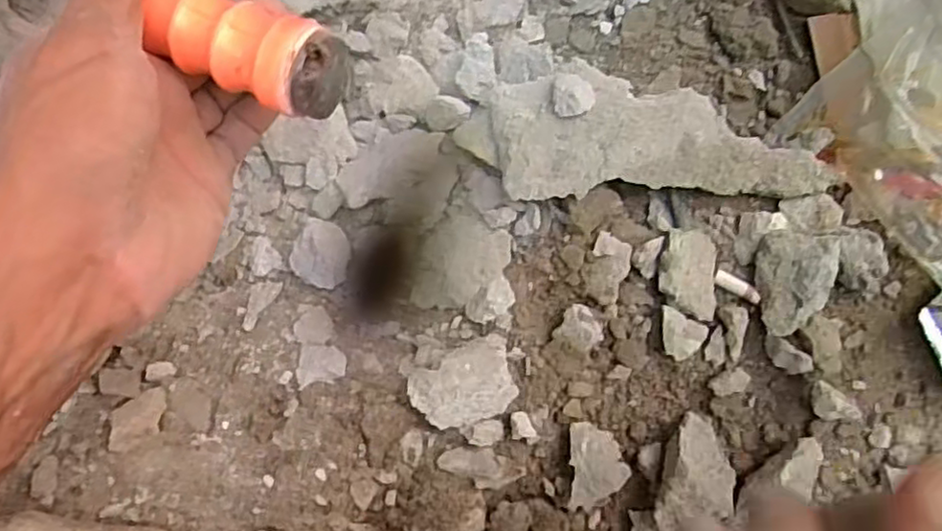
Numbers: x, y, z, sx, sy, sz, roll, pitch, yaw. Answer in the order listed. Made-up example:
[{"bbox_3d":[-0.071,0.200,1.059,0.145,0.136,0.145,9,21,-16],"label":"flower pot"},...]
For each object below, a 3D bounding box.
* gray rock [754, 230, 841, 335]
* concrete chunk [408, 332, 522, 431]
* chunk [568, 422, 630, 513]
[{"bbox_3d":[0.168,0.008,0.356,0.036,0.021,0.051,-5,75,6],"label":"gray rock"},{"bbox_3d":[-0.004,0.061,0.351,0.052,0.016,0.038,-21,74,2],"label":"concrete chunk"},{"bbox_3d":[0.064,0.101,0.345,0.028,0.018,0.042,1,76,8],"label":"chunk"}]

